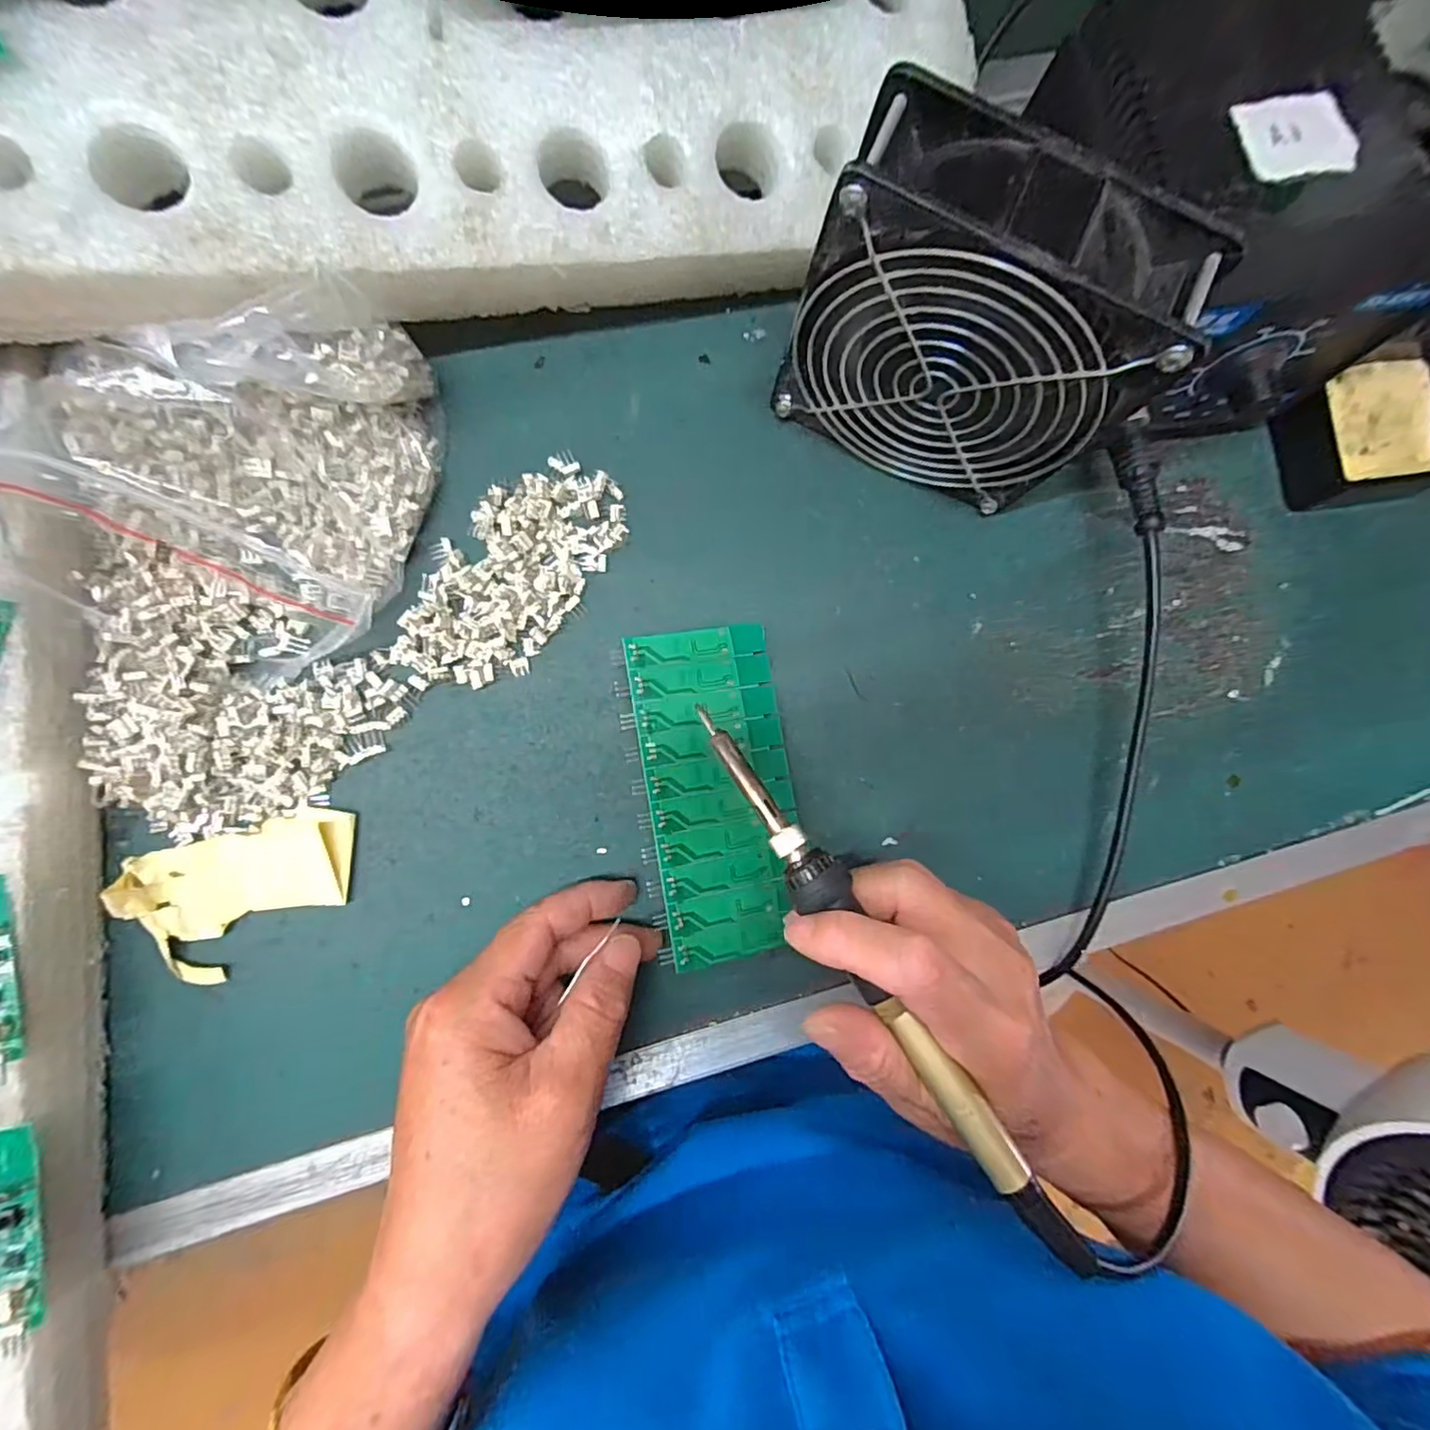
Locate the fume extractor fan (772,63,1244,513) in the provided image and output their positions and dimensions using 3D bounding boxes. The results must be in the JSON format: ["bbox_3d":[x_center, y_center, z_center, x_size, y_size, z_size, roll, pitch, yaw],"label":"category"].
[{"bbox_3d":[0.091,-0.138,0.233,0.117,0.121,0.047,25,85,-4],"label":"fume extractor fan"}]

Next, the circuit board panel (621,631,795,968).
[{"bbox_3d":[0.001,0.032,0.263,0.062,0.012,0.137,-6,85,-6],"label":"circuit board panel"}]

